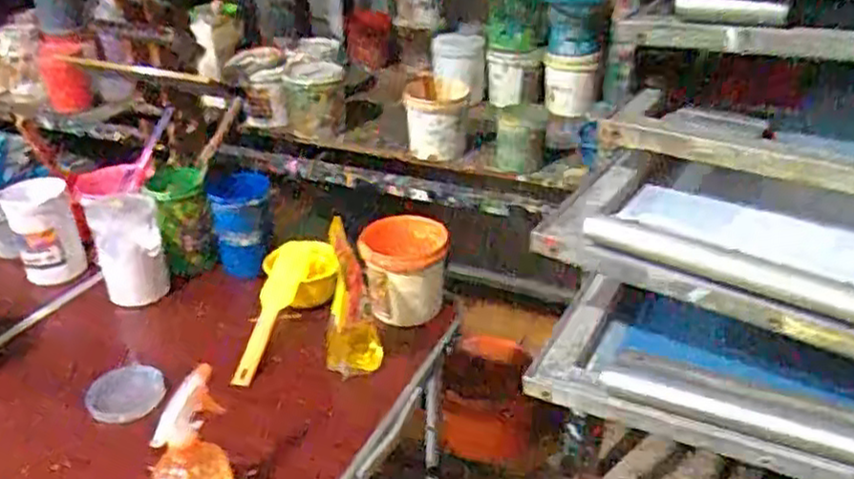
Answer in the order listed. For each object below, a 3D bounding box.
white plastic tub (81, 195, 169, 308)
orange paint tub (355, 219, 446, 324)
[{"bbox_3d":[-0.461,0.019,1.136,0.093,0.157,0.090,0,31,0],"label":"white plastic tub"},{"bbox_3d":[-0.034,0.046,1.101,0.127,0.129,0.106,1,31,2],"label":"orange paint tub"}]

